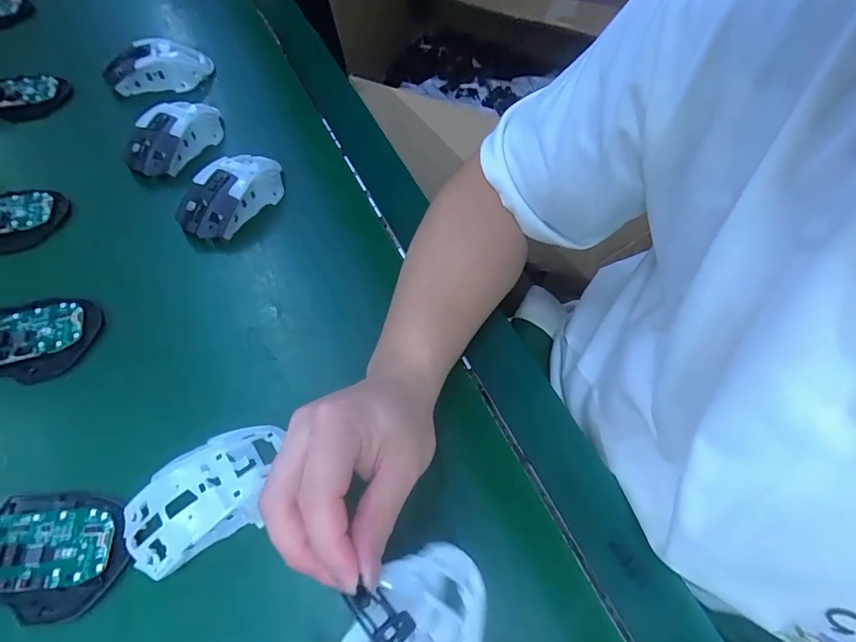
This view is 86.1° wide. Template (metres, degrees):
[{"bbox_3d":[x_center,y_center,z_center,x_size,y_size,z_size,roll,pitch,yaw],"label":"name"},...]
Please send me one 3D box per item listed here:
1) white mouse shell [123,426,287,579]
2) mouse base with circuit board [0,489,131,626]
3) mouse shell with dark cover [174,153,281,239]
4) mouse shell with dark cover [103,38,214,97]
[{"bbox_3d":[-0.148,0.115,0.305,0.106,0.031,0.062,-26,64,-16],"label":"white mouse shell"},{"bbox_3d":[-0.254,0.147,0.290,0.109,0.028,0.076,-5,60,-5],"label":"mouse base with circuit board"},{"bbox_3d":[-0.187,-0.126,0.442,0.051,0.044,0.112,31,63,15],"label":"mouse shell with dark cover"},{"bbox_3d":[-0.315,-0.294,0.535,0.115,0.043,0.053,-7,60,-6],"label":"mouse shell with dark cover"}]

